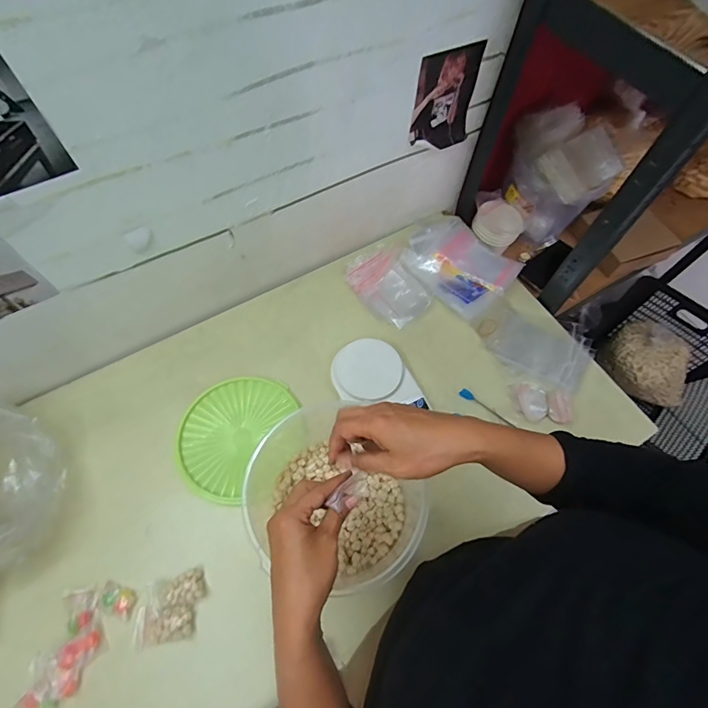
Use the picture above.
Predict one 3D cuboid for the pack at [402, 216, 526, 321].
[{"bbox_3d":[0.217,-0.179,0.810,0.170,0.047,0.196,-37,70,-18],"label":"pack"}]

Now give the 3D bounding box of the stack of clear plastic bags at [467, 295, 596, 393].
[{"bbox_3d":[0.326,-0.022,0.752,0.217,0.022,0.124,24,73,13],"label":"stack of clear plastic bags"}]

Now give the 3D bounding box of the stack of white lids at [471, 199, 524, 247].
[{"bbox_3d":[0.318,-0.288,0.890,0.103,0.040,0.094,26,66,11],"label":"stack of white lids"}]

